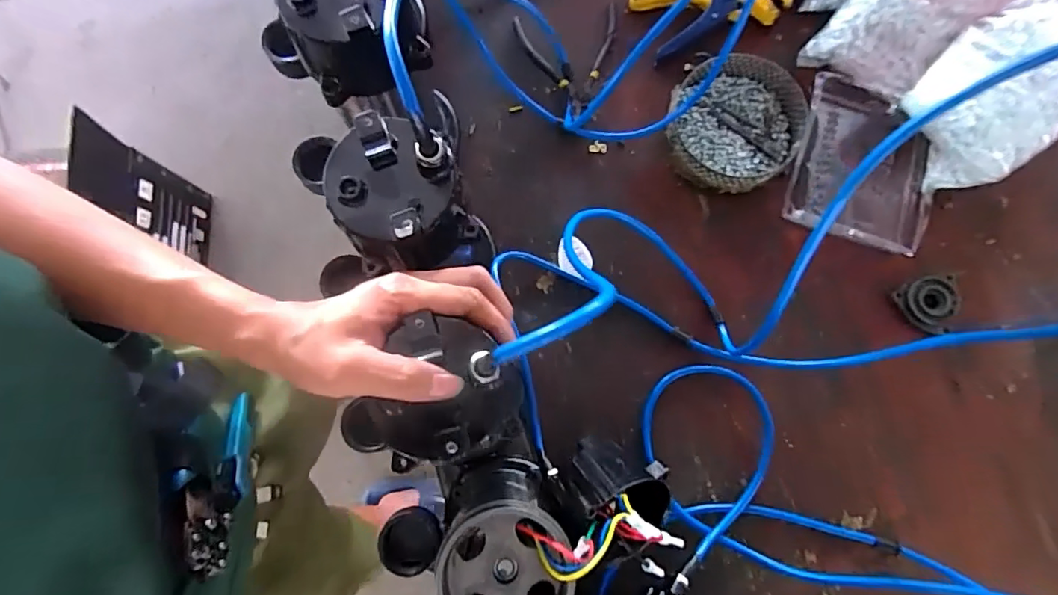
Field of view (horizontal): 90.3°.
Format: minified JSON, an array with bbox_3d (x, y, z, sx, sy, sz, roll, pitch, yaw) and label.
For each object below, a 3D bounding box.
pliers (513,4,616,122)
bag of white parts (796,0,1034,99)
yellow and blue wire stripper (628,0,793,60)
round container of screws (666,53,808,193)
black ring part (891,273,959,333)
[{"bbox_3d":[0.052,-0.263,0.593,0.111,0.022,0.124,-12,80,-3],"label":"pliers"},{"bbox_3d":[0.424,-0.318,0.570,0.226,0.062,0.129,-42,83,-7],"label":"bag of white parts"},{"bbox_3d":[0.210,-0.333,0.596,0.167,0.028,0.077,-17,81,-4],"label":"yellow and blue wire stripper"},{"bbox_3d":[0.223,-0.187,0.572,0.136,0.038,0.140,0,80,-1],"label":"round container of screws"},{"bbox_3d":[0.423,0.006,0.549,0.065,0.010,0.059,-26,81,-5],"label":"black ring part"}]

